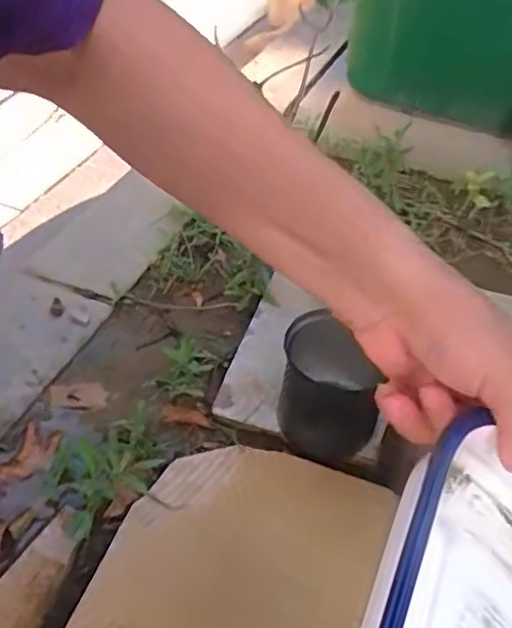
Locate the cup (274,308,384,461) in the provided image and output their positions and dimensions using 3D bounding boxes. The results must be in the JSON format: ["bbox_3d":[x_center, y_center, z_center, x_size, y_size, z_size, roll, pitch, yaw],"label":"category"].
[{"bbox_3d":[0.071,0.066,0.588,0.091,0.114,0.089,11,45,5],"label":"cup"}]

